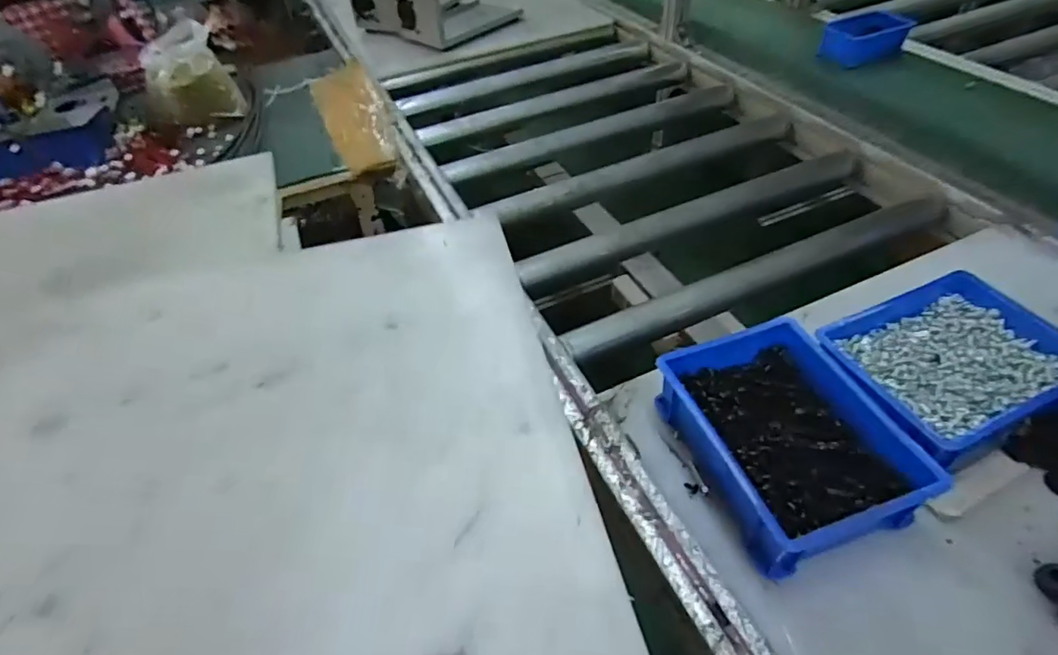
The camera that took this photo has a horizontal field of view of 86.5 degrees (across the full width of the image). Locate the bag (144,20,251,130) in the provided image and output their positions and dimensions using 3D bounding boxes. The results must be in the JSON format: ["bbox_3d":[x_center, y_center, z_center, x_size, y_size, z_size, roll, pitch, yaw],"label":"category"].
[{"bbox_3d":[-0.649,-0.464,1.071,0.163,0.148,0.092,-26,49,-18],"label":"bag"}]

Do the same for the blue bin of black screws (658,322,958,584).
[{"bbox_3d":[0.217,0.094,0.487,0.148,0.063,0.197,-16,47,-9],"label":"blue bin of black screws"}]

